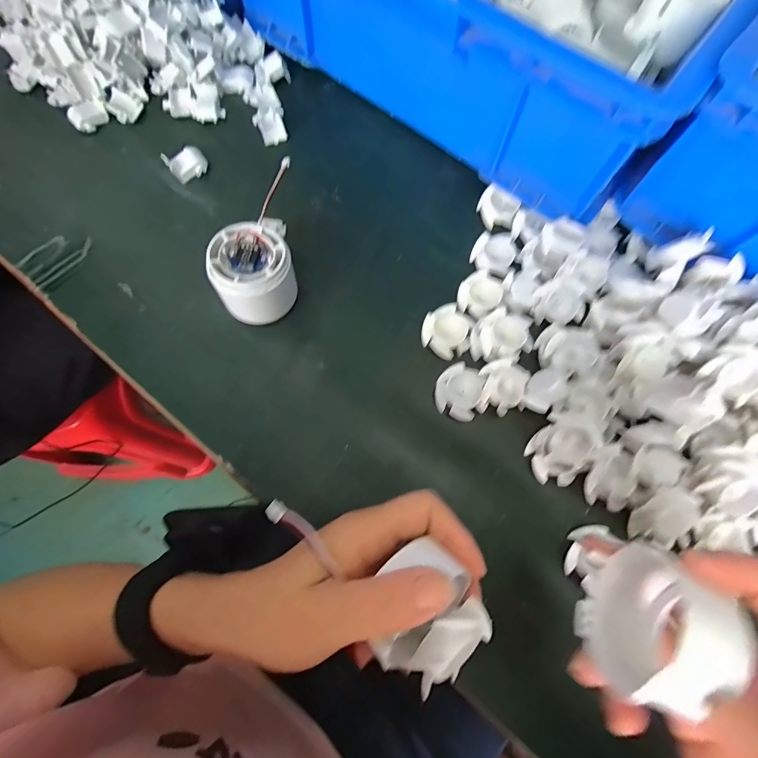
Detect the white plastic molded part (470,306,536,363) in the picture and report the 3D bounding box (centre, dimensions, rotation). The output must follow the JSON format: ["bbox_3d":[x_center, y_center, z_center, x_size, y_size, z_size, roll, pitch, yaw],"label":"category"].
[{"bbox_3d":[0.095,-0.035,0.302,0.042,0.014,0.038,-11,74,-4],"label":"white plastic molded part"}]

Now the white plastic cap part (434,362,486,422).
[{"bbox_3d":[0.062,0.010,0.301,0.035,0.013,0.041,21,75,5],"label":"white plastic cap part"}]

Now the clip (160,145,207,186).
[{"bbox_3d":[-0.175,-0.197,0.355,0.033,0.020,0.023,-35,78,-11],"label":"clip"}]

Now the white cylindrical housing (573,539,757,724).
[{"bbox_3d":[0.107,0.095,0.153,0.027,0.050,0.052,36,76,11],"label":"white cylindrical housing"}]

